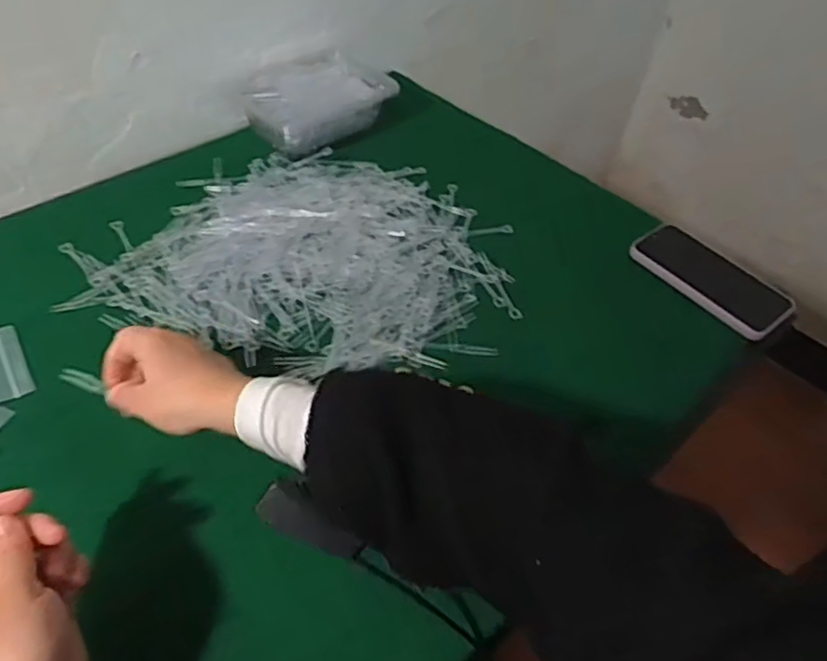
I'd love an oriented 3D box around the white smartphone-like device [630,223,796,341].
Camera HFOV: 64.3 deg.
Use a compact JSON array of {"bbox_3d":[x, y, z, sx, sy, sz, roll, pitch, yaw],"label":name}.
[{"bbox_3d":[0.309,-0.058,0.681,0.076,0.017,0.160,-33,59,-30],"label":"white smartphone-like device"}]

